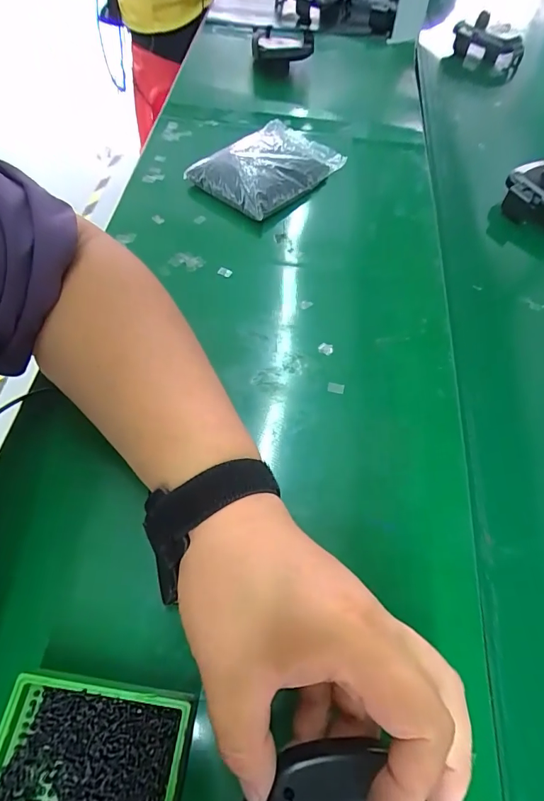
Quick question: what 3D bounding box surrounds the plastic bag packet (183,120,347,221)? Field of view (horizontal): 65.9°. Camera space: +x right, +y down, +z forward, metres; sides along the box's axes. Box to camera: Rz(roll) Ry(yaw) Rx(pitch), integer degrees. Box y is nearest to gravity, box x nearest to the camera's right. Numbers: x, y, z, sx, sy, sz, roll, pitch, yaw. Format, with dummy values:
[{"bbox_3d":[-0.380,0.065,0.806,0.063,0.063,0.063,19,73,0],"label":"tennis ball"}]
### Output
[{"bbox_3d":[-0.003,-0.260,0.466,0.105,0.041,0.158,38,69,19],"label":"plastic bag packet"}]

